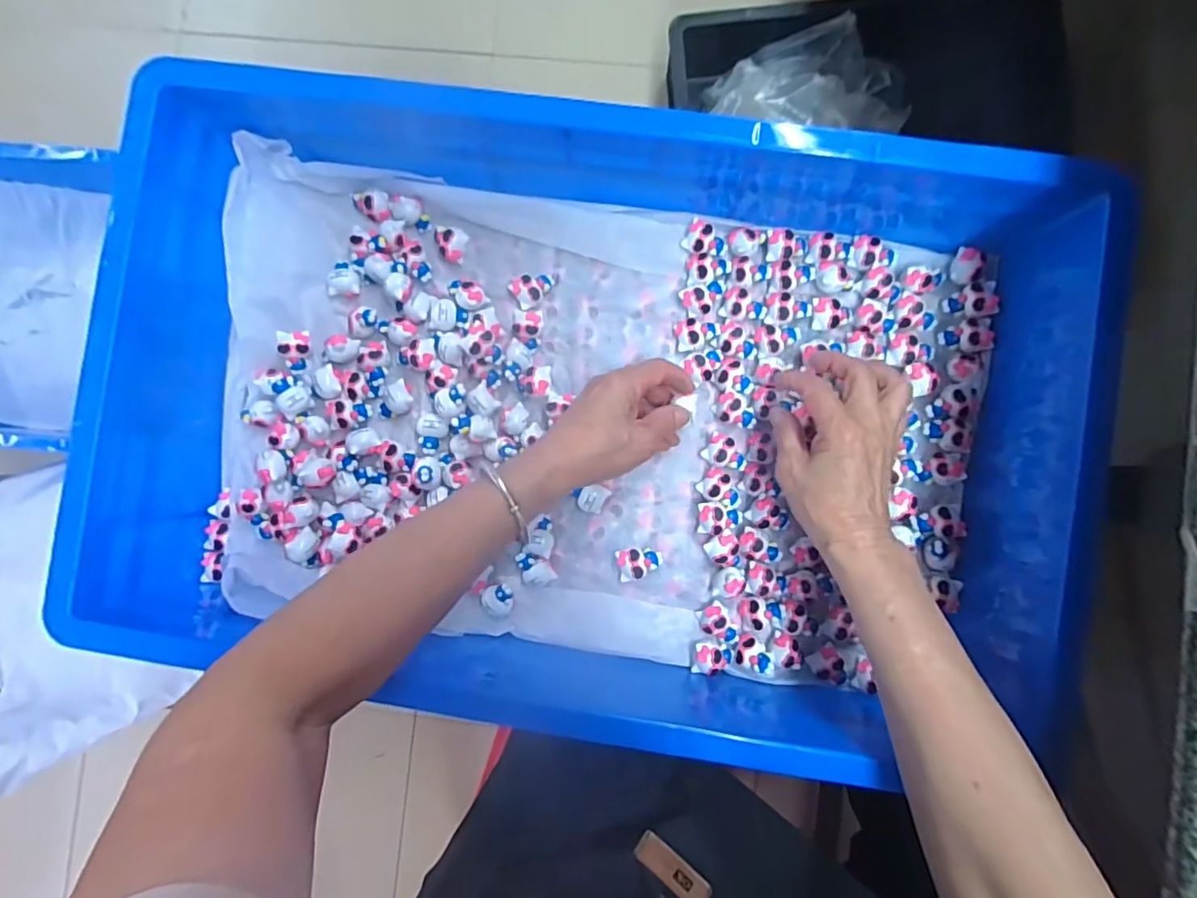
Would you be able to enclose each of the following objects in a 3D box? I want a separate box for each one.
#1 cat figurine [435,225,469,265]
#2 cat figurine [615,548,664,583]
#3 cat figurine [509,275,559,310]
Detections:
[{"bbox_3d":[-0.122,-0.170,0.450,0.023,0.020,0.025,0,88,2],"label":"cat figurine"},{"bbox_3d":[0.034,0.091,0.433,0.035,0.015,0.025,-11,88,2],"label":"cat figurine"},{"bbox_3d":[-0.052,-0.135,0.451,0.040,0.017,0.027,-31,87,1],"label":"cat figurine"}]

